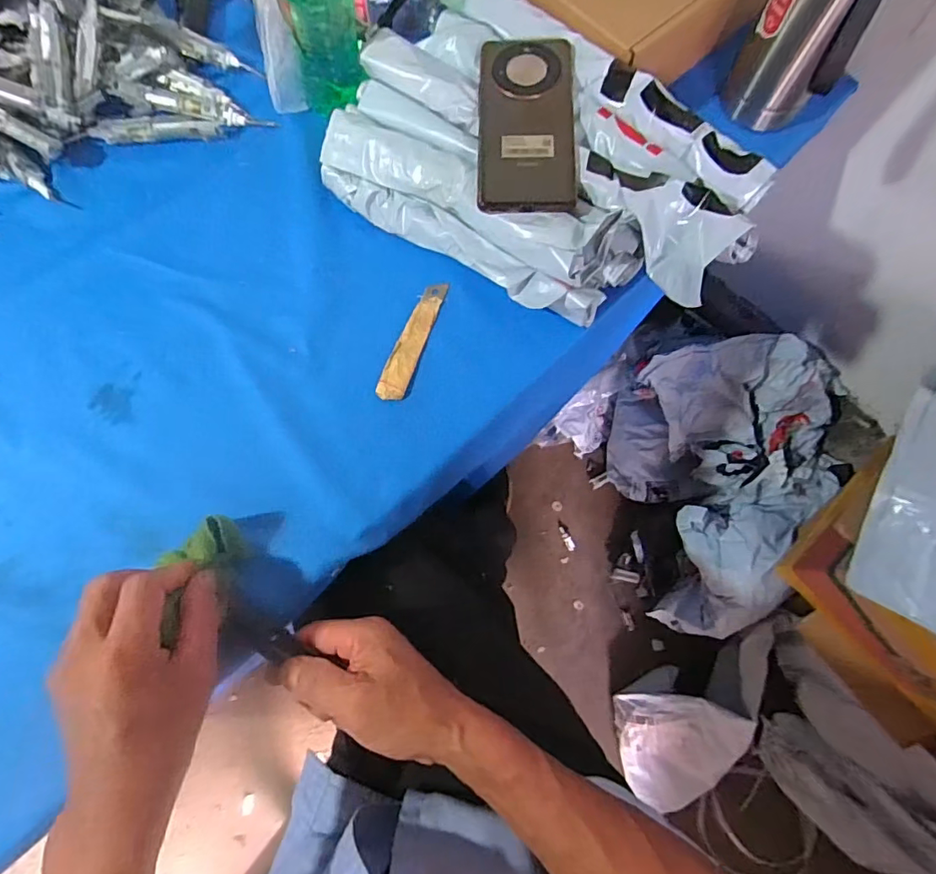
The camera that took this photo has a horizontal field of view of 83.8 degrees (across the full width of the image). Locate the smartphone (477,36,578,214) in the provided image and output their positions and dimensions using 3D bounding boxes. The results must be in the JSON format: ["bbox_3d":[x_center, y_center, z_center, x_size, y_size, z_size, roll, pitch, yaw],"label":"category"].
[{"bbox_3d":[0.048,-0.255,0.419,0.077,0.013,0.159,1,73,-1],"label":"smartphone"}]

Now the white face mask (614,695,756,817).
[{"bbox_3d":[0.354,0.514,0.843,0.214,0.050,0.175,-15,79,37],"label":"white face mask"}]

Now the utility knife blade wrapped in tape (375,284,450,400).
[{"bbox_3d":[-0.047,-0.082,0.436,0.024,0.005,0.111,19,73,4],"label":"utility knife blade wrapped in tape"}]

